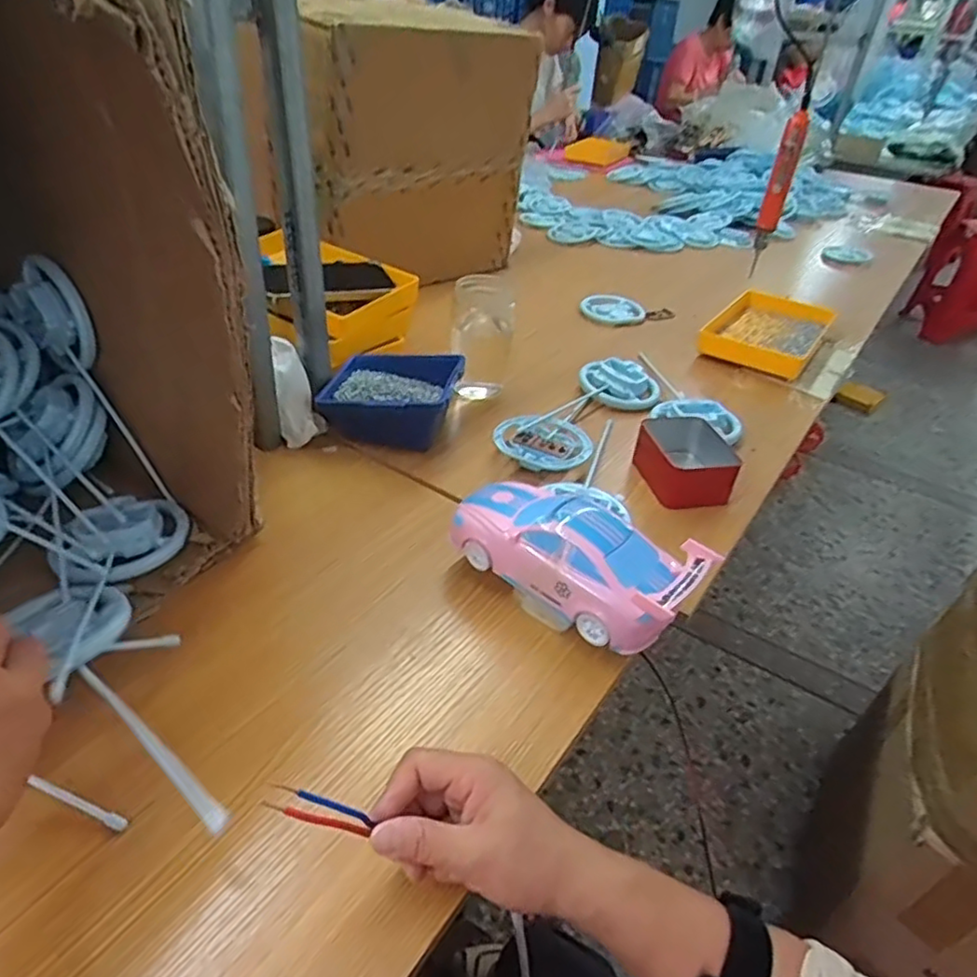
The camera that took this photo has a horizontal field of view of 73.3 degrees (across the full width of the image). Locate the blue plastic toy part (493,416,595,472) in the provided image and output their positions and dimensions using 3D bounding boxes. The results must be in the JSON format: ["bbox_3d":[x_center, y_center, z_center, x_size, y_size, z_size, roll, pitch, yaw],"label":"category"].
[{"bbox_3d":[0.057,-0.049,0.696,0.092,0.015,0.089,-13,41,-23],"label":"blue plastic toy part"}]

